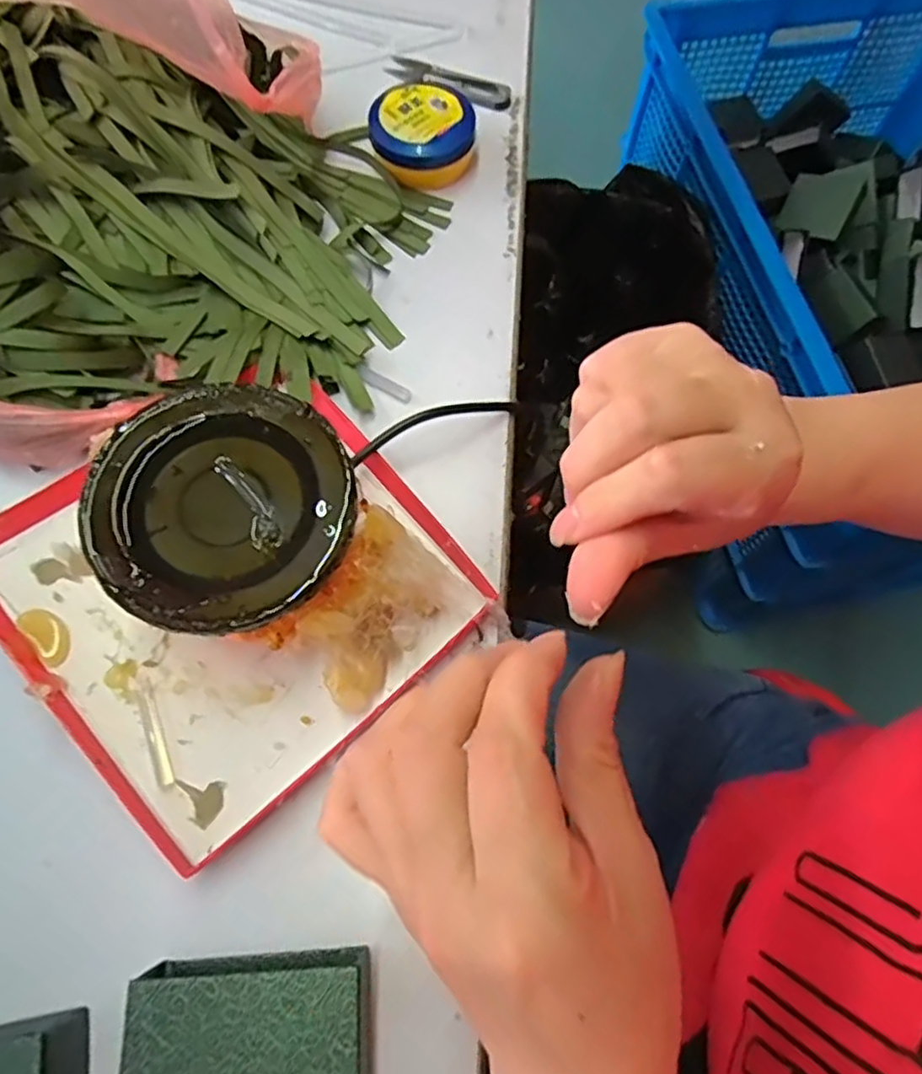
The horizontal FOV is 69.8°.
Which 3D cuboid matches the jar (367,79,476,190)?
[{"bbox_3d":[-0.027,-0.279,0.458,0.069,0.034,0.059,-9,69,-5],"label":"jar"}]

